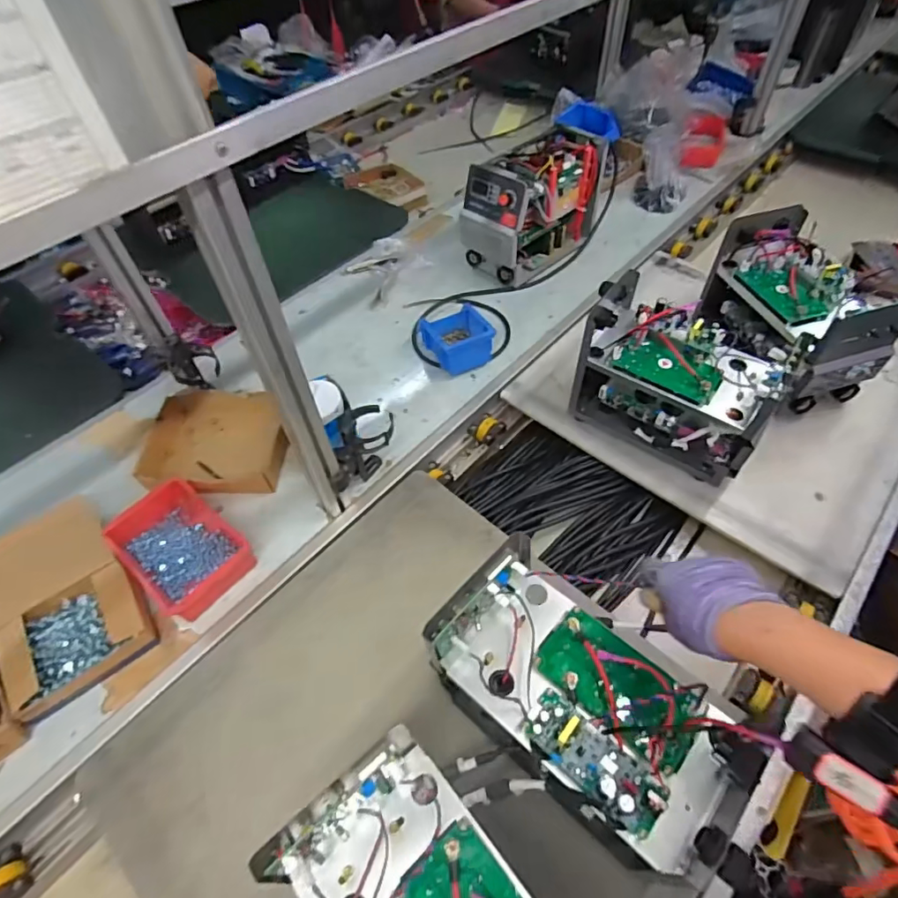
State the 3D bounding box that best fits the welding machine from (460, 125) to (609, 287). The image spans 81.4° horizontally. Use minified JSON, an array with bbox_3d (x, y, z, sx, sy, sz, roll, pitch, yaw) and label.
[{"bbox_3d":[0.177,-0.520,1.116,0.169,0.209,0.298,37,62,26],"label":"welding machine"}]

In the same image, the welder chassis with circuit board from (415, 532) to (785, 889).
[{"bbox_3d":[0.130,0.224,0.502,0.288,0.074,0.165,34,63,23],"label":"welder chassis with circuit board"}]

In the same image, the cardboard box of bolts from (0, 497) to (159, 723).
[{"bbox_3d":[-0.528,0.200,0.708,0.170,0.066,0.257,-34,60,-20],"label":"cardboard box of bolts"}]

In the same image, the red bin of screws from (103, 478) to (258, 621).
[{"bbox_3d":[-0.391,0.141,0.762,0.201,0.052,0.136,35,63,23],"label":"red bin of screws"}]

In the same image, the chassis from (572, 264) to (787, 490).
[{"bbox_3d":[0.351,-0.106,0.836,0.292,0.204,0.147,31,61,21],"label":"chassis"}]

